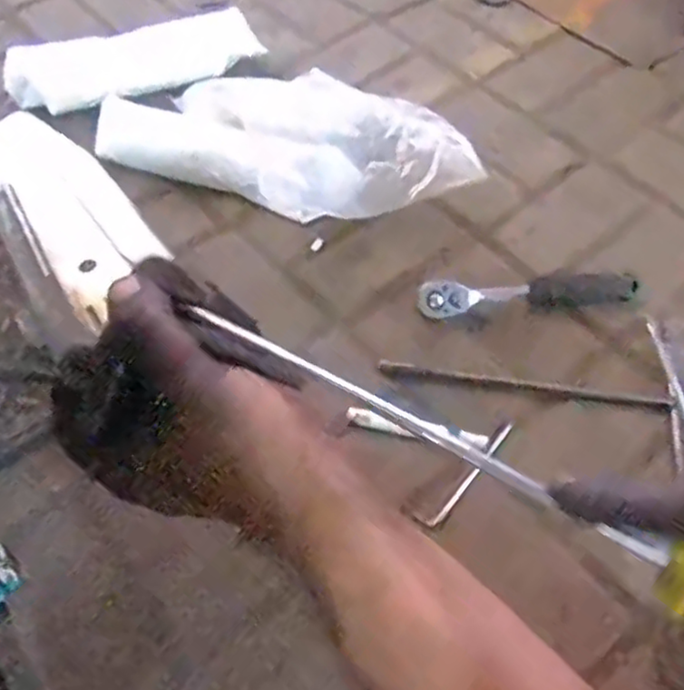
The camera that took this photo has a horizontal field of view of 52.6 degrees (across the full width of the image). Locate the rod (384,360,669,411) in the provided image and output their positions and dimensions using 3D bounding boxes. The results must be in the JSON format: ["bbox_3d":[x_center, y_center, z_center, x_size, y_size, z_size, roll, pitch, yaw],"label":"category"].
[{"bbox_3d":[0.188,0.043,0.728,0.297,0.008,0.016,8,59,8],"label":"rod"}]

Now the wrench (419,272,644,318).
[{"bbox_3d":[0.208,-0.056,0.785,0.241,0.030,0.040,-4,58,0],"label":"wrench"}]

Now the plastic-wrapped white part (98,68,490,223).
[{"bbox_3d":[-0.088,-0.253,0.880,0.510,0.118,0.217,16,60,13],"label":"plastic-wrapped white part"}]

